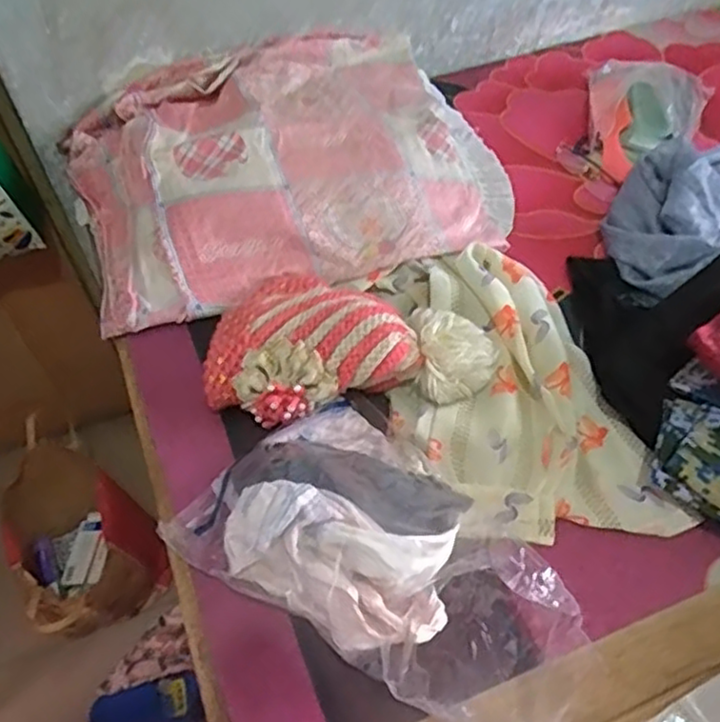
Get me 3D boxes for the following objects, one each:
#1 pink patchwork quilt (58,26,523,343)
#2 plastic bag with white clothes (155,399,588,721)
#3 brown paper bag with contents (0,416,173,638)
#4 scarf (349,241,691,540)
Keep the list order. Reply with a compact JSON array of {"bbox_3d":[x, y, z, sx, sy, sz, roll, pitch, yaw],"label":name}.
[{"bbox_3d":[-0.092,-0.268,0.933,0.578,0.112,0.433,-16,53,-9],"label":"pink patchwork quilt"},{"bbox_3d":[0.025,0.143,0.585,0.369,0.137,0.205,27,58,21],"label":"plastic bag with white clothes"},{"bbox_3d":[-0.519,0.329,1.247,0.309,0.263,0.212,35,61,26],"label":"brown paper bag with contents"},{"bbox_3d":[0.154,0.029,0.738,0.234,0.063,0.371,-14,53,-8],"label":"scarf"}]

